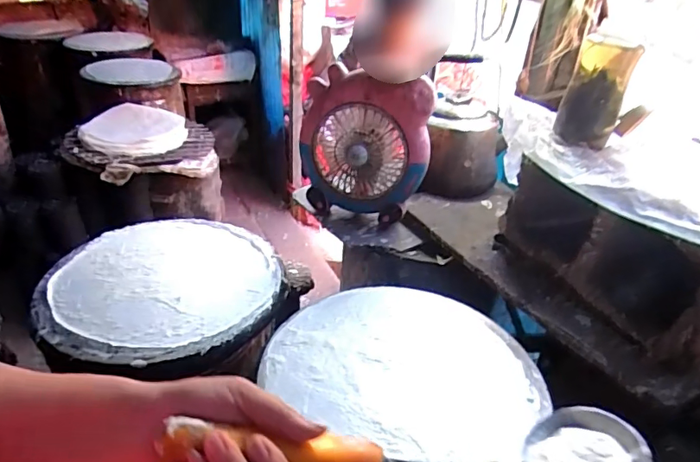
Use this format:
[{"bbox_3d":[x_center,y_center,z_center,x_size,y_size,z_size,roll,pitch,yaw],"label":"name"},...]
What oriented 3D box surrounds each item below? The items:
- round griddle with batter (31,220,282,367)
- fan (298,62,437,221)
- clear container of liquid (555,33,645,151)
[{"bbox_3d":[-0.304,0.079,0.834,0.351,0.033,0.363,12,34,14],"label":"round griddle with batter"},{"bbox_3d":[0.025,-0.155,0.983,0.243,0.286,0.084,5,33,2],"label":"fan"},{"bbox_3d":[0.400,-0.225,0.826,0.086,0.159,0.072,14,34,17],"label":"clear container of liquid"}]

